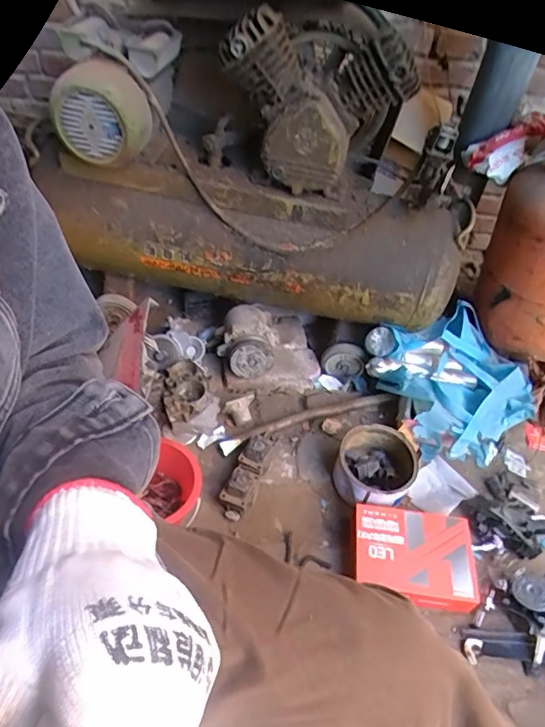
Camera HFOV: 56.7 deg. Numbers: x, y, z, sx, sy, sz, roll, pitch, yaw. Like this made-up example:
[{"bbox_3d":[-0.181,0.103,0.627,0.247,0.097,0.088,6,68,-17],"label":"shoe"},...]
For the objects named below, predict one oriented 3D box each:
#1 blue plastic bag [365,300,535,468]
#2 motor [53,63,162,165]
[{"bbox_3d":[0.413,0.039,1.133,0.306,0.182,0.313,-20,52,-22],"label":"blue plastic bag"},{"bbox_3d":[-0.293,-0.430,0.879,0.148,0.143,0.088,8,47,2],"label":"motor"}]

